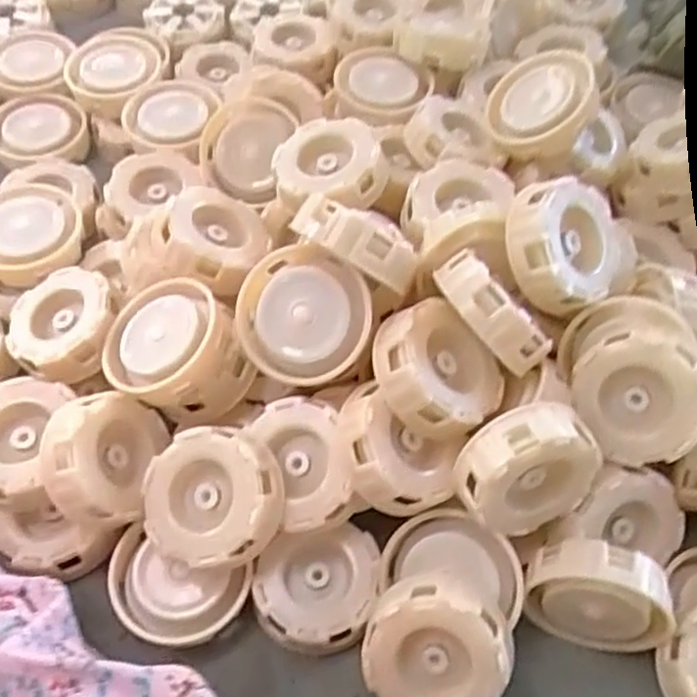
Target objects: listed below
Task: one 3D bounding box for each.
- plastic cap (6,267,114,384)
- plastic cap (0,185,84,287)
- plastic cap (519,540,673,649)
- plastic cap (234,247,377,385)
[{"bbox_3d":[-0.150,-0.015,0.375,0.054,0.023,0.061,-17,59,-13],"label":"plastic cap"},{"bbox_3d":[-0.184,-0.067,0.414,0.061,0.019,0.065,1,57,-2],"label":"plastic cap"},{"bbox_3d":[0.110,0.108,0.320,0.064,0.048,0.029,18,58,9],"label":"plastic cap"},{"bbox_3d":[-0.019,-0.014,0.339,0.060,0.021,0.062,-1,89,26],"label":"plastic cap"}]

